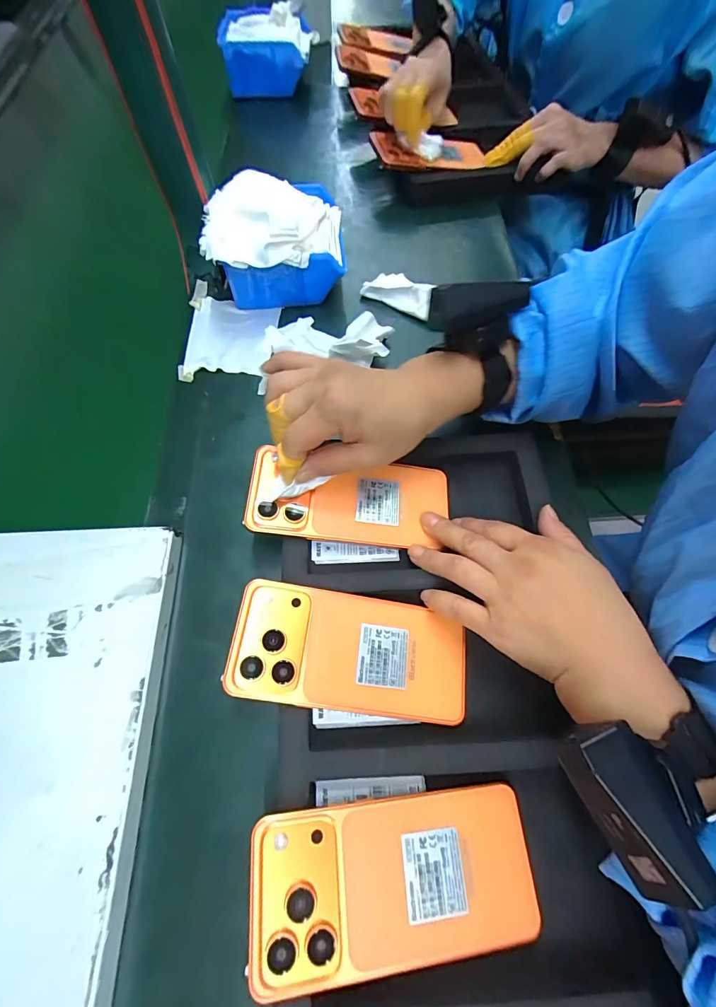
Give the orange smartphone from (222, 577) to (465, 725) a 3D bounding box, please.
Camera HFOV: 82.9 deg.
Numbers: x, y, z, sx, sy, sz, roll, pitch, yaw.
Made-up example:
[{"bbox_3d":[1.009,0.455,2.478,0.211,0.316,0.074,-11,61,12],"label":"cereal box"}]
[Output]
[{"bbox_3d":[-0.004,0.101,0.279,0.159,0.006,0.075,12,66,-6],"label":"orange smartphone"}]

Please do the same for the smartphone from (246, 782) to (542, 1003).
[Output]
[{"bbox_3d":[0.022,0.213,0.231,0.160,0.005,0.075,-1,64,-11],"label":"smartphone"}]

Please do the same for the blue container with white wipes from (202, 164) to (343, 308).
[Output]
[{"bbox_3d":[-0.086,-0.280,0.436,0.133,0.085,0.130,-5,66,-1],"label":"blue container with white wipes"}]

